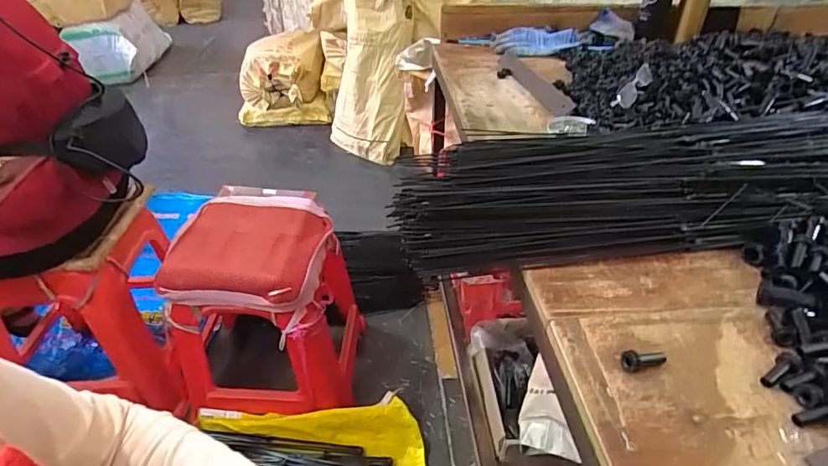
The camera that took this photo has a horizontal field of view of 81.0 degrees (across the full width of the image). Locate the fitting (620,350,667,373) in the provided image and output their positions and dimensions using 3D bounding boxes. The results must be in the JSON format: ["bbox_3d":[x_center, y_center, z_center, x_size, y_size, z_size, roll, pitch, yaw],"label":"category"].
[{"bbox_3d":[0.205,0.111,0.426,0.045,0.014,0.017,-1,36,-16],"label":"fitting"}]

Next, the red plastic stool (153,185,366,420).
[{"bbox_3d":[-0.335,0.154,1.118,0.350,0.389,0.328,-1,38,-1],"label":"red plastic stool"}]

